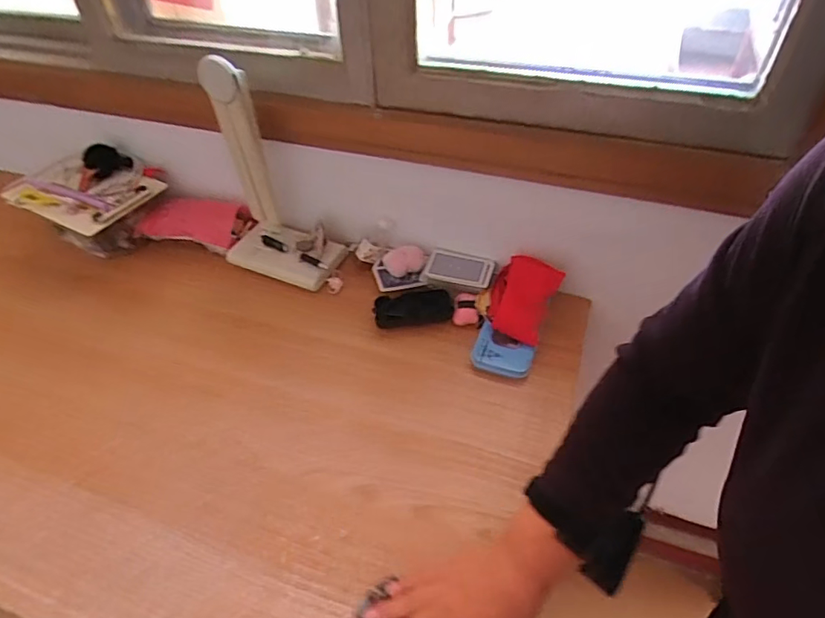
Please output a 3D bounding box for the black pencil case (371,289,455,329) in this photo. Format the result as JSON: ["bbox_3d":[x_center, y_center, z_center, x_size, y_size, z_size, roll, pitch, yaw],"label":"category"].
[{"bbox_3d":[0.001,-0.004,0.739,0.110,0.022,0.054,-7,46,-5],"label":"black pencil case"}]

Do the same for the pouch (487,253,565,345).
[{"bbox_3d":[0.153,-0.016,0.731,0.086,0.045,0.126,22,75,6],"label":"pouch"}]

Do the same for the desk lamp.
[{"bbox_3d":[-0.203,-0.180,0.734,0.168,0.299,0.106,21,51,20],"label":"desk lamp"}]

